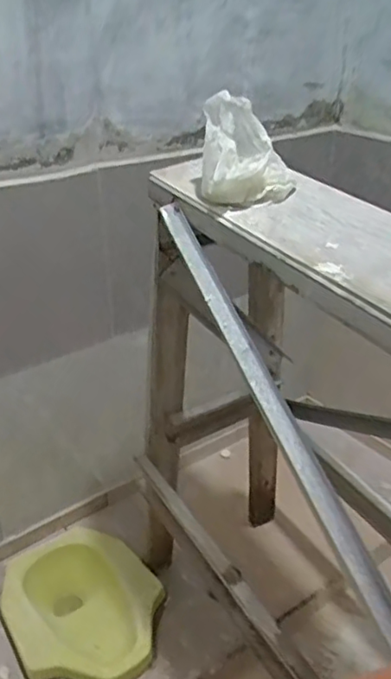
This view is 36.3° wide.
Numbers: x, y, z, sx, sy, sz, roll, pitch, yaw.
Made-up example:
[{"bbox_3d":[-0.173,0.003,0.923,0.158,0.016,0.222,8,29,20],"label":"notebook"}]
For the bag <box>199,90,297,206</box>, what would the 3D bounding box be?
[{"bbox_3d":[0.081,-0.282,0.919,0.146,0.157,0.144,1,29,4],"label":"bag"}]

